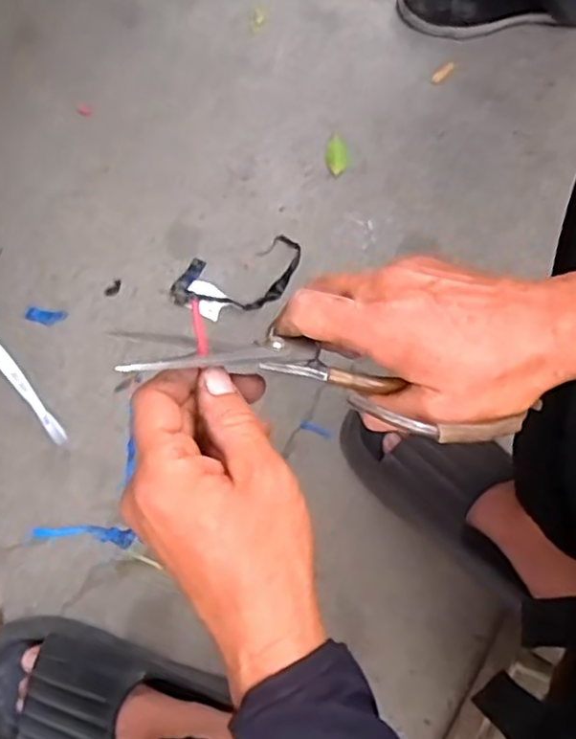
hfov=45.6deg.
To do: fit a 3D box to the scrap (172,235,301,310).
[{"bbox_3d":[-0.054,-0.101,0.758,0.150,0.013,0.076,-17,75,-6],"label":"scrap"}]

